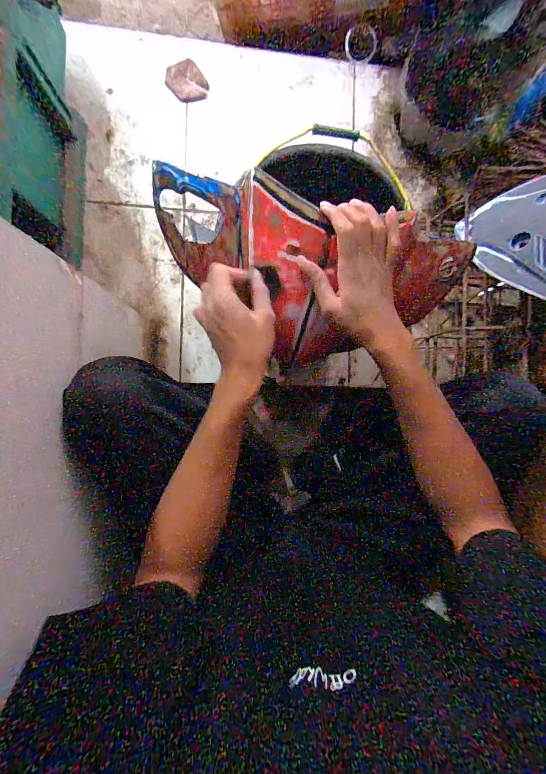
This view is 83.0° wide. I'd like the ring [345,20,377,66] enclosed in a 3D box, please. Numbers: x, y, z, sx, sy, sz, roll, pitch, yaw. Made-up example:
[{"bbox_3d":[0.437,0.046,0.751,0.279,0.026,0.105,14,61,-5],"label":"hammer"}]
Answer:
[{"bbox_3d":[0.210,-0.817,0.736,0.071,0.009,0.072,4,136,4],"label":"ring"}]

